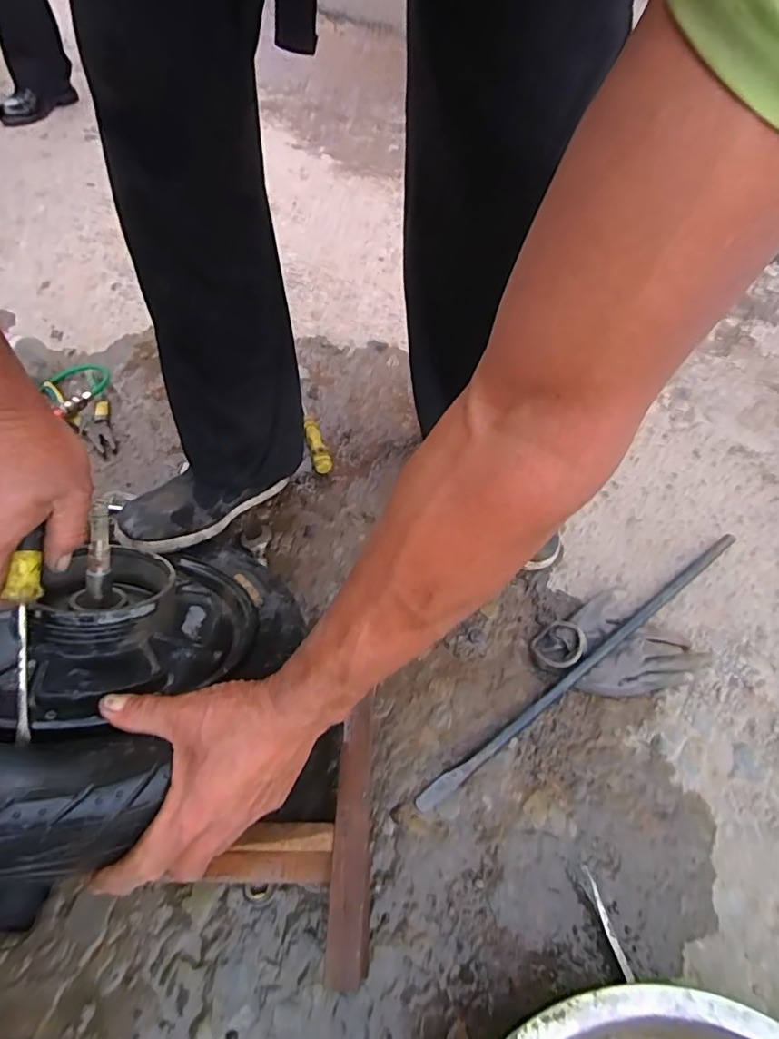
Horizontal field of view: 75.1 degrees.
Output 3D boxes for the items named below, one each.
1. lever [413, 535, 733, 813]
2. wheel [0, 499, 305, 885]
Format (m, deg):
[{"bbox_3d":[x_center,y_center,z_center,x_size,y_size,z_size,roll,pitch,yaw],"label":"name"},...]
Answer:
[{"bbox_3d":[0.256,0.153,0.603,0.547,0.021,0.018,-27,62,-26],"label":"lever"},{"bbox_3d":[-0.238,0.090,0.406,0.343,0.099,0.299,-3,28,-34],"label":"wheel"}]

